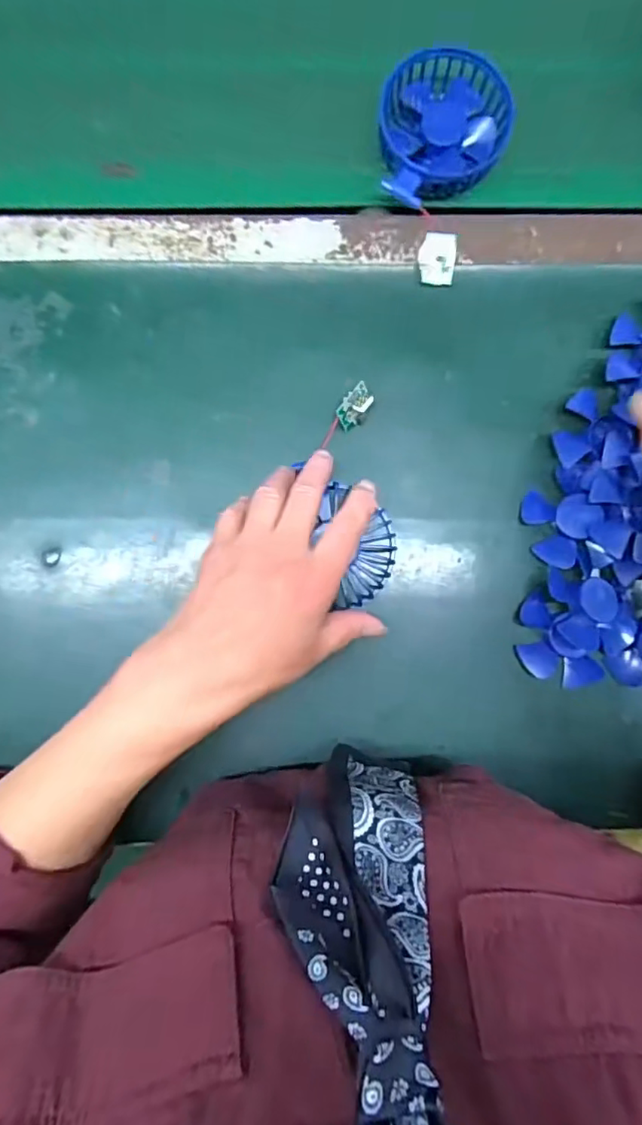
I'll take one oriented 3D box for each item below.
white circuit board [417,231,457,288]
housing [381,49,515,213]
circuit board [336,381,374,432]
[{"bbox_3d":[0.080,-0.209,0.389,0.026,0.004,0.032,1,116,-5],"label":"white circuit board"},{"bbox_3d":[0.086,-0.299,0.391,0.090,0.022,0.101,-4,87,-1],"label":"housing"},{"bbox_3d":[0.023,-0.106,0.384,0.017,0.021,0.030,37,87,1],"label":"circuit board"}]

